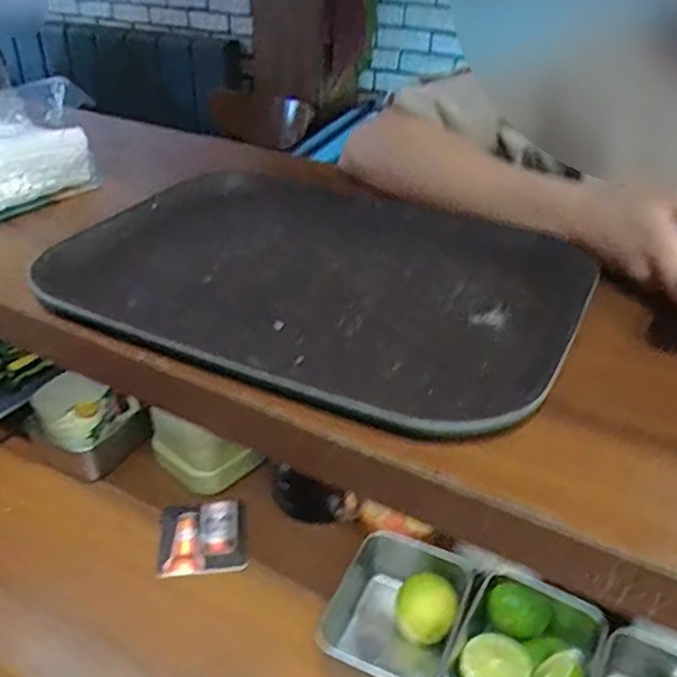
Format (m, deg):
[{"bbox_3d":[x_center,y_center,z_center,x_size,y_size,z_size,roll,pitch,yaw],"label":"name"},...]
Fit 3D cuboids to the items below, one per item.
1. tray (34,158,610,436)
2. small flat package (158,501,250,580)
[{"bbox_3d":[-0.017,-0.054,0.461,0.354,0.021,0.249,19,42,26],"label":"tray"},{"bbox_3d":[-0.141,0.203,0.693,0.086,0.007,0.090,-3,33,-7],"label":"small flat package"}]

